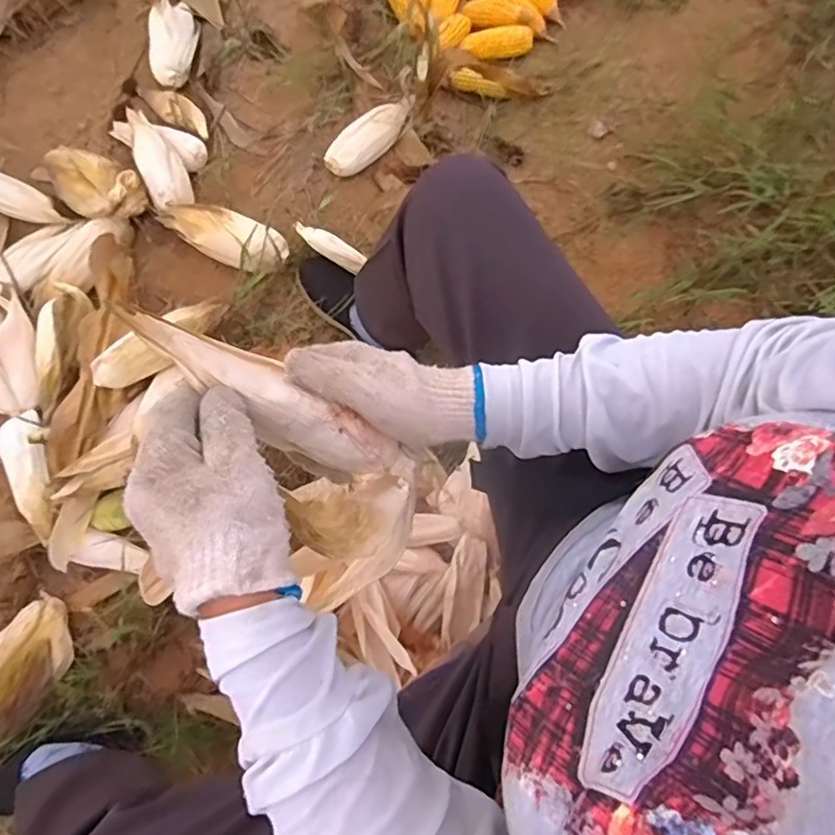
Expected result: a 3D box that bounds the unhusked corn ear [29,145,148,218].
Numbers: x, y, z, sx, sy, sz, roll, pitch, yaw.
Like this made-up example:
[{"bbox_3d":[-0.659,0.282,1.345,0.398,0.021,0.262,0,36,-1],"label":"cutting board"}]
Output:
[{"bbox_3d":[-0.529,-0.382,0.964,0.209,0.049,0.099,23,75,6],"label":"unhusked corn ear"}]

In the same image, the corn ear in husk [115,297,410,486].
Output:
[{"bbox_3d":[-0.088,-0.010,0.393,0.211,0.036,0.054,37,72,-35],"label":"corn ear in husk"}]

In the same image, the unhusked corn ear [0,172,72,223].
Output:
[{"bbox_3d":[-0.667,-0.372,1.019,0.196,0.046,0.061,20,75,5],"label":"unhusked corn ear"}]

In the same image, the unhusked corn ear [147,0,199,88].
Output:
[{"bbox_3d":[-0.447,-0.686,1.099,0.085,0.047,0.179,1,74,0],"label":"unhusked corn ear"}]

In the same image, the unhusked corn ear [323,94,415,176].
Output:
[{"bbox_3d":[-0.077,-0.476,1.018,0.179,0.057,0.077,-32,77,-9],"label":"unhusked corn ear"}]

